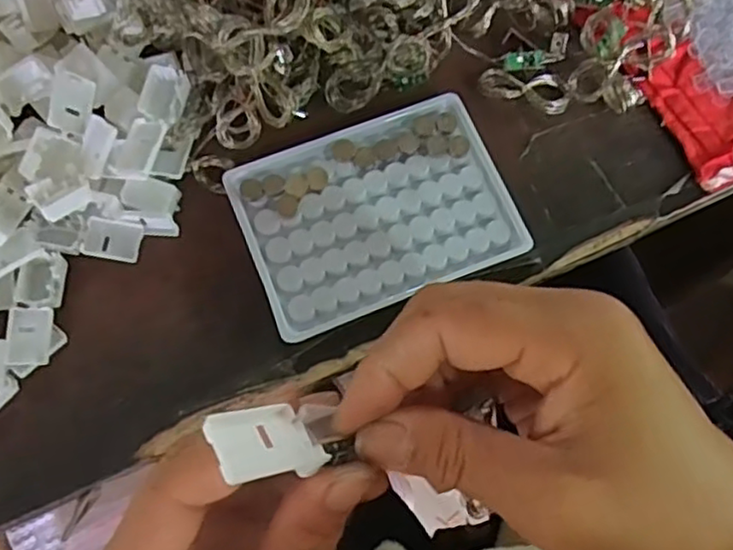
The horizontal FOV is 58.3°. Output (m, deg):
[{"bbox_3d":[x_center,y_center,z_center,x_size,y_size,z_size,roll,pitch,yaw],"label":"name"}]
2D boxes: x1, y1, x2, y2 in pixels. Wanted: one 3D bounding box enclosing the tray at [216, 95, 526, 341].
[{"bbox_3d":[0.004,-0.034,0.329,0.129,0.007,0.097,-21,76,-6],"label":"tray"}]

